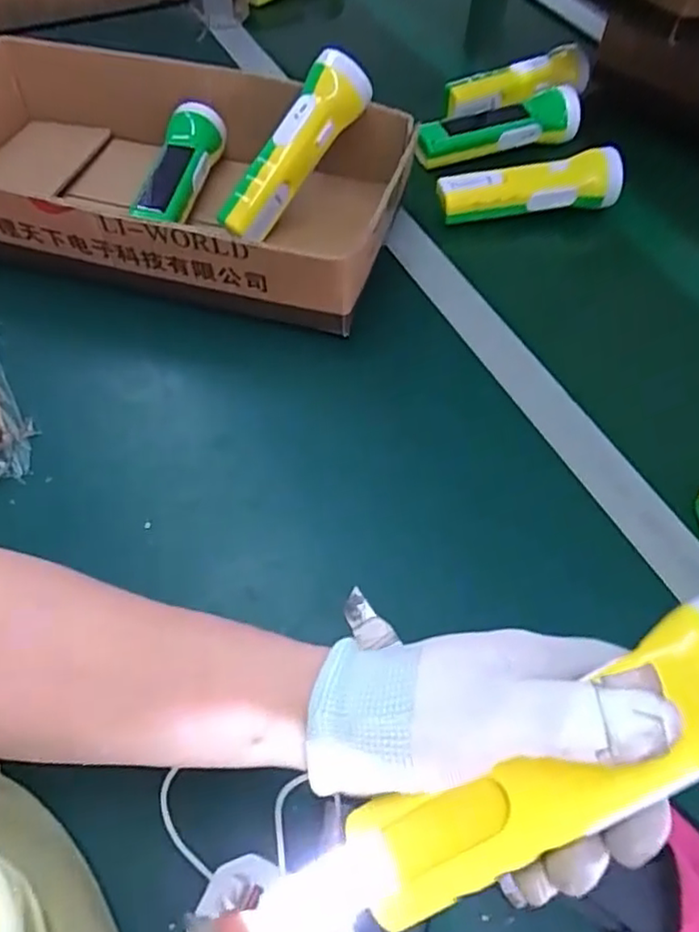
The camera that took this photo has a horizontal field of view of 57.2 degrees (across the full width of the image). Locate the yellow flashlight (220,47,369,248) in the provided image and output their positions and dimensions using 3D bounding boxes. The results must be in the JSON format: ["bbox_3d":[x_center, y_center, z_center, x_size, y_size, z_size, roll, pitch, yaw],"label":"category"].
[{"bbox_3d":[-0.047,-0.262,0.534,0.047,0.054,0.169,35,89,20],"label":"yellow flashlight"}]

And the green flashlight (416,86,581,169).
[{"bbox_3d":[0.149,-0.355,0.663,0.177,0.043,0.047,-13,58,-9],"label":"green flashlight"}]

